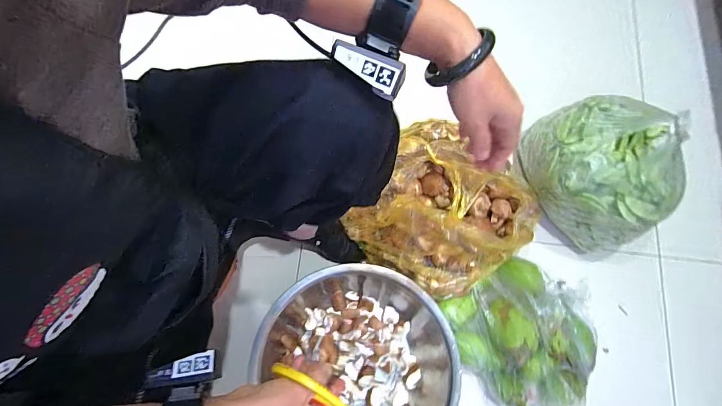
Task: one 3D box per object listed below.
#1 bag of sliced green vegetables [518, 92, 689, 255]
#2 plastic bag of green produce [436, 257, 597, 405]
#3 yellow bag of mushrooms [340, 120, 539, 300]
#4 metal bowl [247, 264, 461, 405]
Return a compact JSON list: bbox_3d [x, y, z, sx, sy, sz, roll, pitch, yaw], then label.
[{"bbox_3d":[0.460,-0.064,0.701,0.190,0.203,0.275,-27,78,-8],"label":"bag of sliced green vegetables"},{"bbox_3d":[0.314,0.252,0.686,0.295,0.158,0.241,44,79,9],"label":"plastic bag of green produce"},{"bbox_3d":[0.174,0.008,0.726,0.343,0.154,0.328,33,77,6],"label":"yellow bag of mushrooms"},{"bbox_3d":[0.002,0.298,0.675,0.328,0.121,0.349,0,76,-2],"label":"metal bowl"}]

